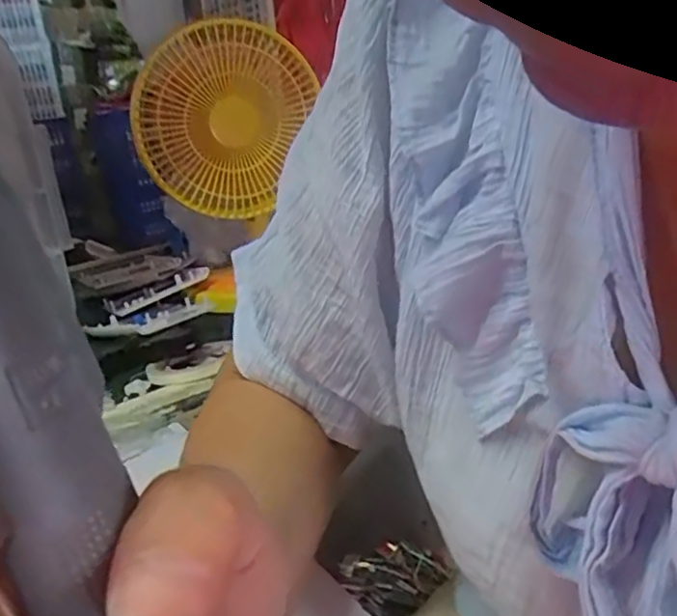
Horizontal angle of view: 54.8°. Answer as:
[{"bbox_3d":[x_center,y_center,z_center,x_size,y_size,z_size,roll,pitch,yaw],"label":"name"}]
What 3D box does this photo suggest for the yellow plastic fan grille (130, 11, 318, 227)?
[{"bbox_3d":[-0.127,-0.207,0.731,0.196,0.197,0.054,-14,22,-20],"label":"yellow plastic fan grille"}]

